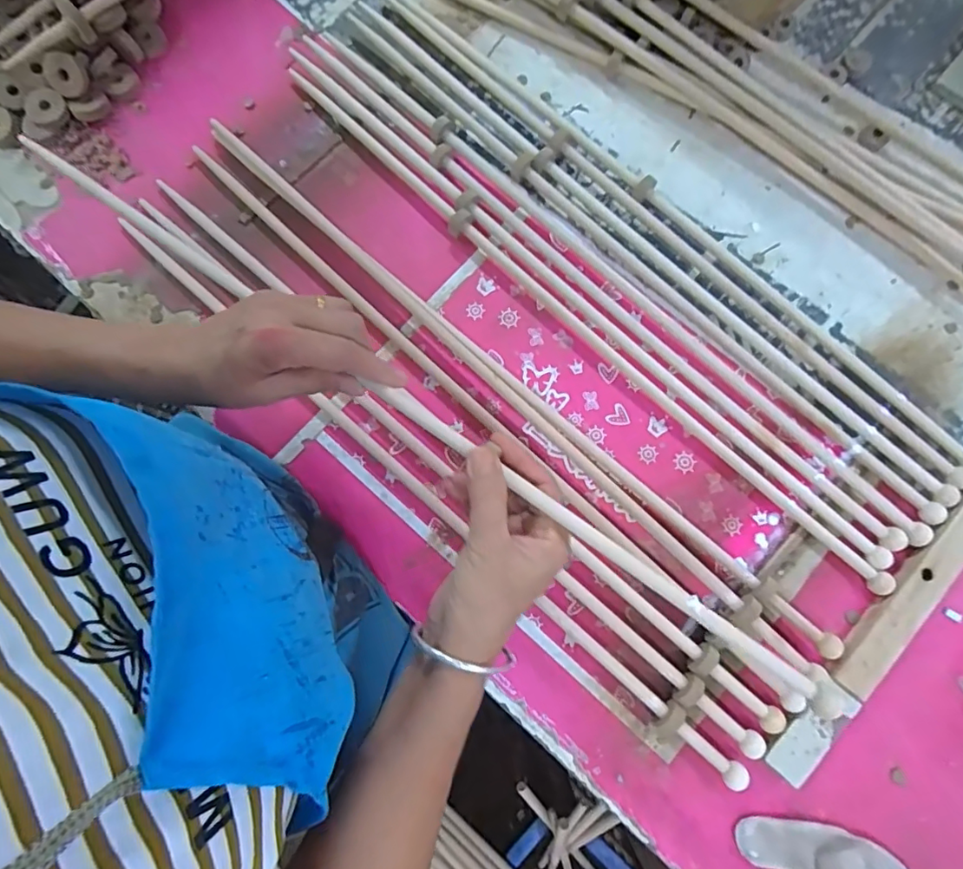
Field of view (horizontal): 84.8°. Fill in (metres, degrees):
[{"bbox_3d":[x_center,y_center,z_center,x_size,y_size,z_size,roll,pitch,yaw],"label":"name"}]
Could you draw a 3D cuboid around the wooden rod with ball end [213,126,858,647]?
[{"bbox_3d":[0.015,-0.059,0.464,0.697,0.020,0.017,42,83,8],"label":"wooden rod with ball end"}]

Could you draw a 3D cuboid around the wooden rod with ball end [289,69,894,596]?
[{"bbox_3d":[0.074,-0.114,0.478,0.700,0.018,0.016,43,83,8],"label":"wooden rod with ball end"}]

